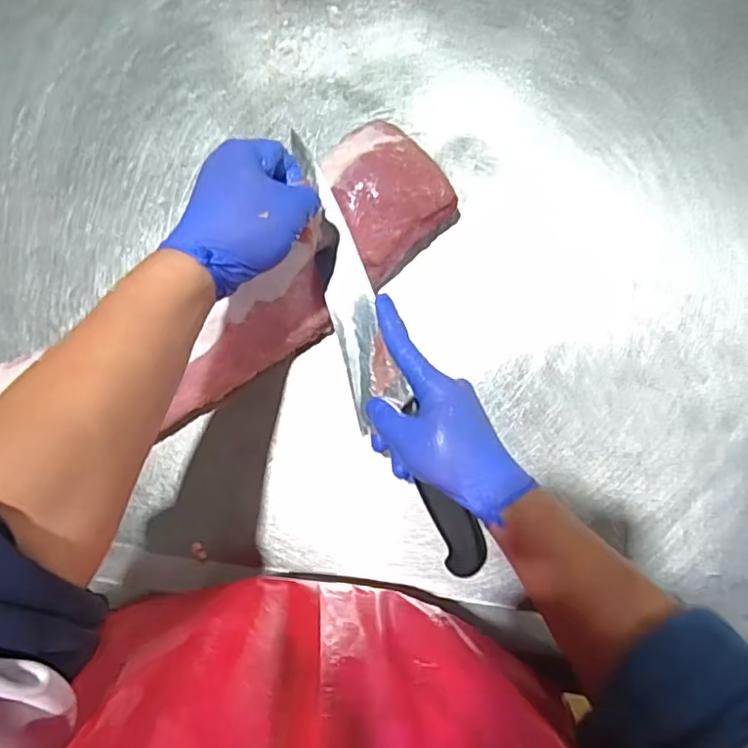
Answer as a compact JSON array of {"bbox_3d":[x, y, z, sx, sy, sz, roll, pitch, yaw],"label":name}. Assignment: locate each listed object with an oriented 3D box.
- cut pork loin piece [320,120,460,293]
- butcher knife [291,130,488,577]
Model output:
[{"bbox_3d":[0.006,-0.144,0.476,0.093,0.057,0.100,-40,83,6],"label":"cut pork loin piece"},{"bbox_3d":[-0.002,-0.011,0.455,0.052,0.025,0.352,-23,86,8],"label":"butcher knife"}]

